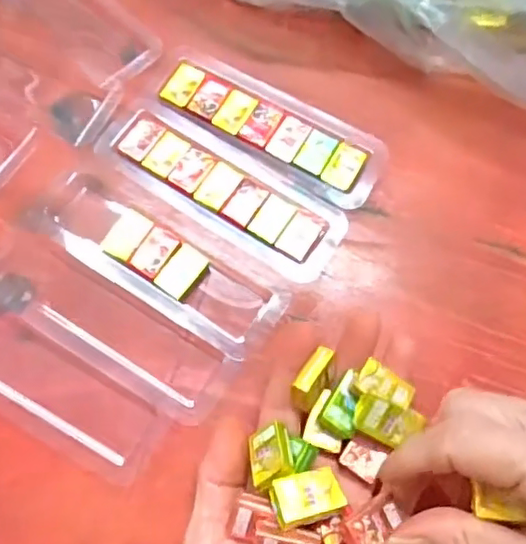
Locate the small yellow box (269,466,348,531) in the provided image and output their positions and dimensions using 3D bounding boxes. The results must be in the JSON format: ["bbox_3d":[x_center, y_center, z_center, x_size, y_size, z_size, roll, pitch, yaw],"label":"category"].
[{"bbox_3d":[0.017,0.085,0.226,0.027,0.007,0.017,-16,70,-9],"label":"small yellow box"}]

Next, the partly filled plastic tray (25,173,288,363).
[{"bbox_3d":[-0.057,-0.006,0.305,0.139,0.010,0.044,31,71,9],"label":"partly filled plastic tray"}]

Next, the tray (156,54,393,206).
[{"bbox_3d":[0.005,-0.079,0.333,0.129,0.016,0.043,28,70,8],"label":"tray"}]

